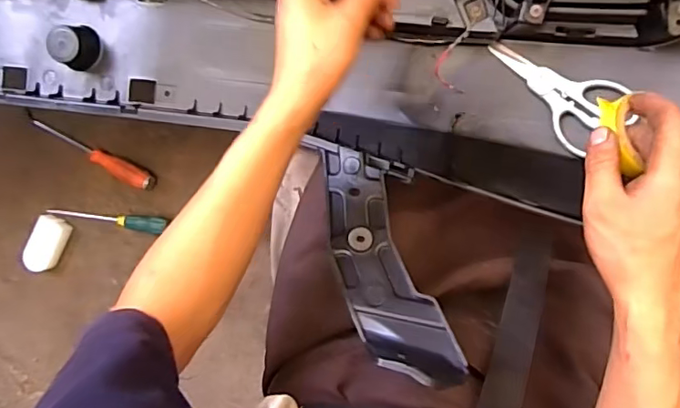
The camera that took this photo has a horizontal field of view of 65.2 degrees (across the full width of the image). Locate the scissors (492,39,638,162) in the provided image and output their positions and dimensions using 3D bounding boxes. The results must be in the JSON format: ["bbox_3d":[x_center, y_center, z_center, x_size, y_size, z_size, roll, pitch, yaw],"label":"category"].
[{"bbox_3d":[0.209,-0.113,0.521,0.147,0.009,0.072,44,98,19],"label":"scissors"}]

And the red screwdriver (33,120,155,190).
[{"bbox_3d":[-0.445,-0.086,0.949,0.257,0.043,0.030,24,95,8],"label":"red screwdriver"}]

